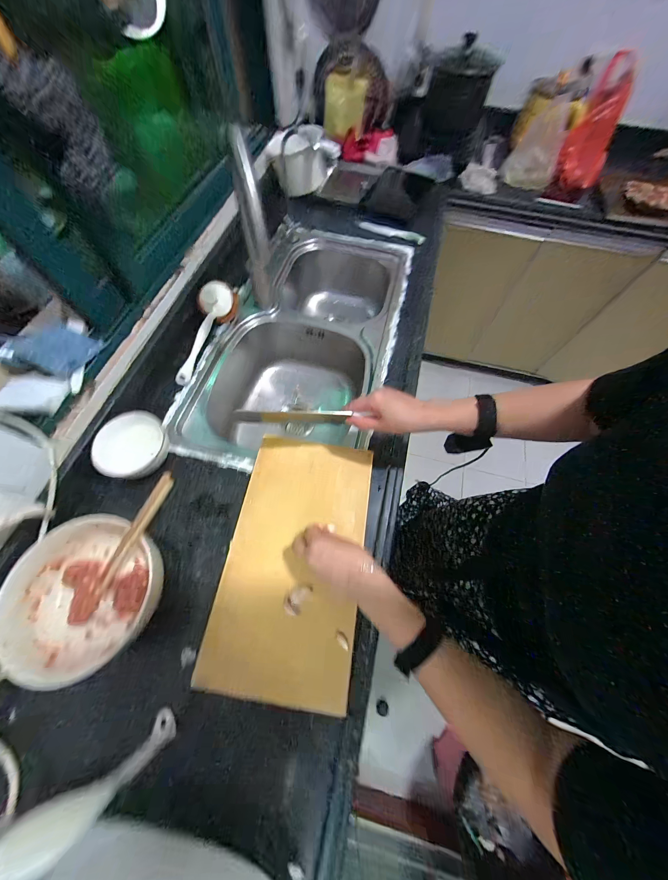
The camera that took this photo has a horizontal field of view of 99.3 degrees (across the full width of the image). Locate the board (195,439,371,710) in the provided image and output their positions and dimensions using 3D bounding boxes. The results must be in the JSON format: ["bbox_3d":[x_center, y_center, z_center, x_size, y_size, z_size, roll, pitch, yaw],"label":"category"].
[{"bbox_3d":[-0.057,0.173,0.452,0.205,0.025,0.370,11,61,-3],"label":"board"}]

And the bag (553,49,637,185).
[{"bbox_3d":[0.839,-0.999,0.899,0.139,0.086,0.378,26,94,10],"label":"bag"}]

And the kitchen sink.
[{"bbox_3d":[-0.059,-0.211,0.765,0.389,0.243,0.725,16,66,6],"label":"kitchen sink"}]

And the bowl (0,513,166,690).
[{"bbox_3d":[-0.337,0.212,0.398,0.183,0.085,0.177,1,65,-1],"label":"bowl"}]

